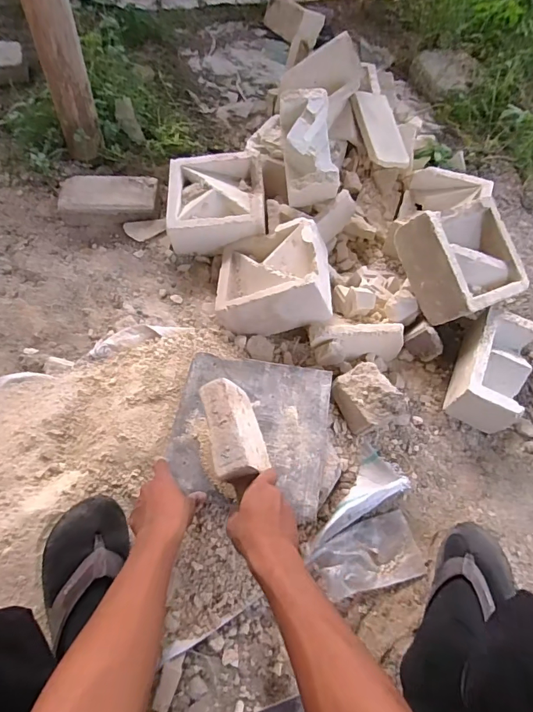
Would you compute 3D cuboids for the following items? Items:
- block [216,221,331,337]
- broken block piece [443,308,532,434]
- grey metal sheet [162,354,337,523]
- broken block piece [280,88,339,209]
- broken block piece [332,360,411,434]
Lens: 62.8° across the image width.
[{"bbox_3d":[0.016,-0.154,0.867,0.203,0.098,0.208,-13,48,20],"label":"block"},{"bbox_3d":[0.419,0.023,0.805,0.111,0.093,0.198,22,62,9],"label":"broken block piece"},{"bbox_3d":[-0.025,0.114,0.707,0.243,0.009,0.240,9,61,2],"label":"grey metal sheet"},{"bbox_3d":[0.088,-0.428,0.915,0.103,0.106,0.215,-6,89,-6],"label":"broken block piece"},{"bbox_3d":[0.171,0.075,0.749,0.079,0.098,0.115,-16,63,-11],"label":"broken block piece"}]

